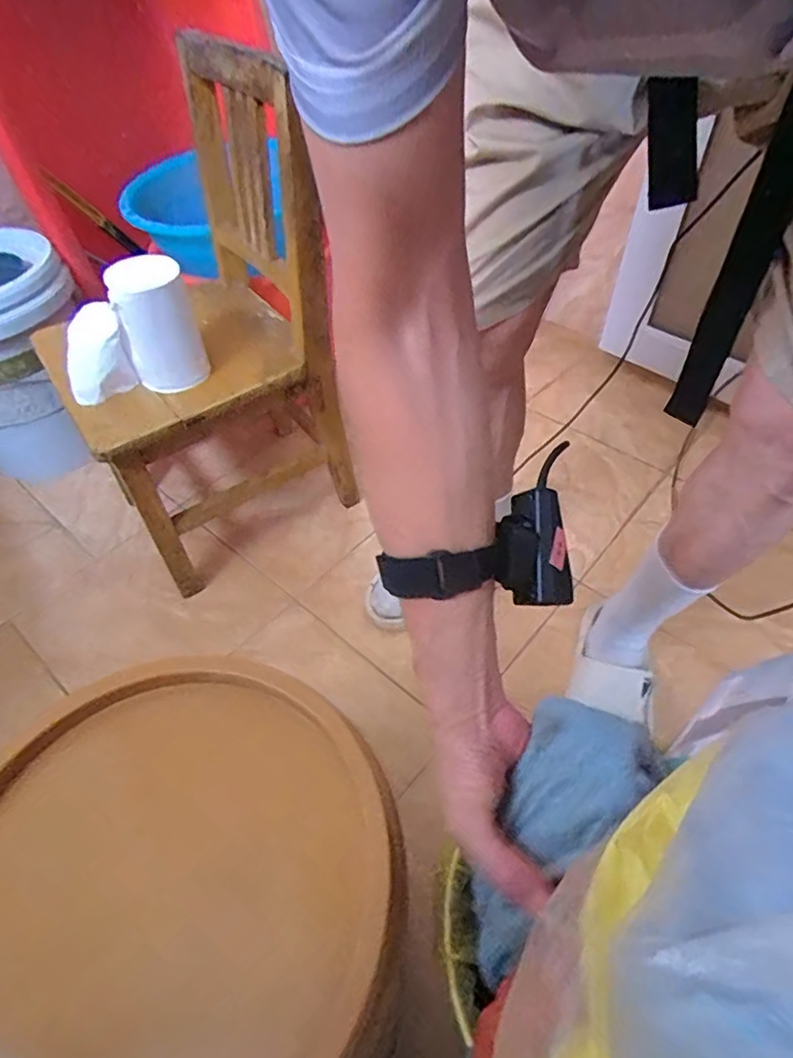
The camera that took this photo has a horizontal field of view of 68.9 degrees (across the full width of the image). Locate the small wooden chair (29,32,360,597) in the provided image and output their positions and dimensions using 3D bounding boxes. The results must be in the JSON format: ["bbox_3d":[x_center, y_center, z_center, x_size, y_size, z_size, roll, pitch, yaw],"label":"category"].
[{"bbox_3d":[-0.279,-0.251,0.751,0.317,0.528,0.291,-29,55,-22],"label":"small wooden chair"}]

